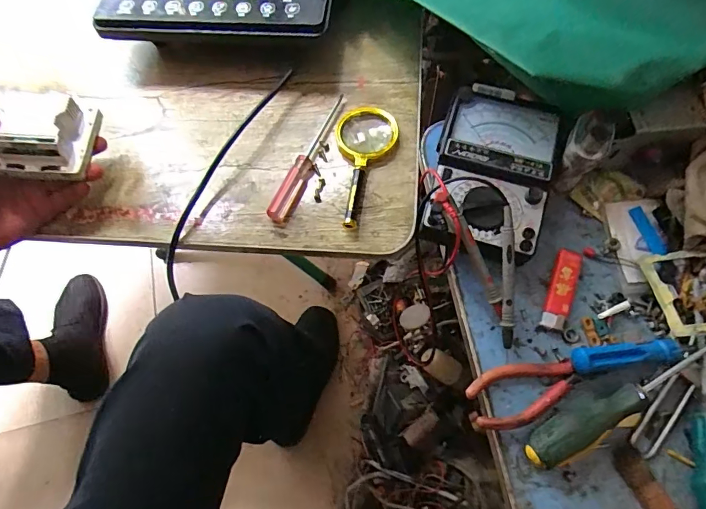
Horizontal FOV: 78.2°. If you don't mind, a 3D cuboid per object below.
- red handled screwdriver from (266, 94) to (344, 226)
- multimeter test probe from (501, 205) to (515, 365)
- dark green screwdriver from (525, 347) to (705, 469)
[{"bbox_3d":[-0.049,-0.108,0.471,0.026,0.019,0.167,22,72,10],"label":"red handled screwdriver"},{"bbox_3d":[0.142,0.026,0.399,0.012,0.015,0.136,0,91,2],"label":"multimeter test probe"},{"bbox_3d":[0.225,0.121,0.371,0.186,0.031,0.028,-30,71,-9],"label":"dark green screwdriver"}]

